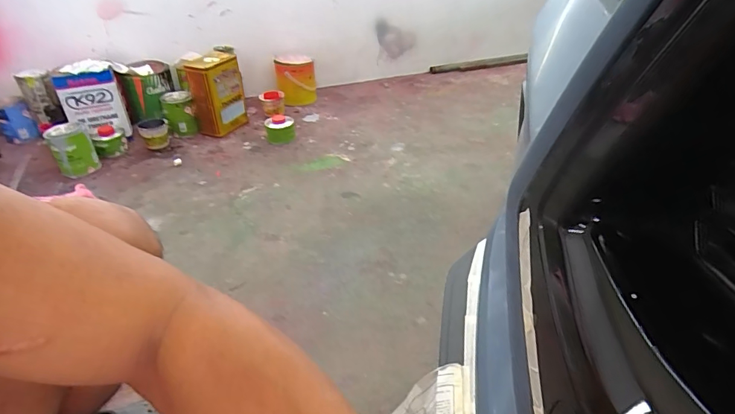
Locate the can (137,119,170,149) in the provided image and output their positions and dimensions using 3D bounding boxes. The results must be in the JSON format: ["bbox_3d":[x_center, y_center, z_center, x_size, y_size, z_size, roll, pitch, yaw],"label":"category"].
[{"bbox_3d":[-0.680,-0.233,1.395,0.084,0.073,0.074,-19,39,-24],"label":"can"}]

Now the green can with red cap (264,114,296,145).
[{"bbox_3d":[-0.287,-0.255,1.435,0.094,0.076,0.078,-10,35,-12],"label":"green can with red cap"}]

